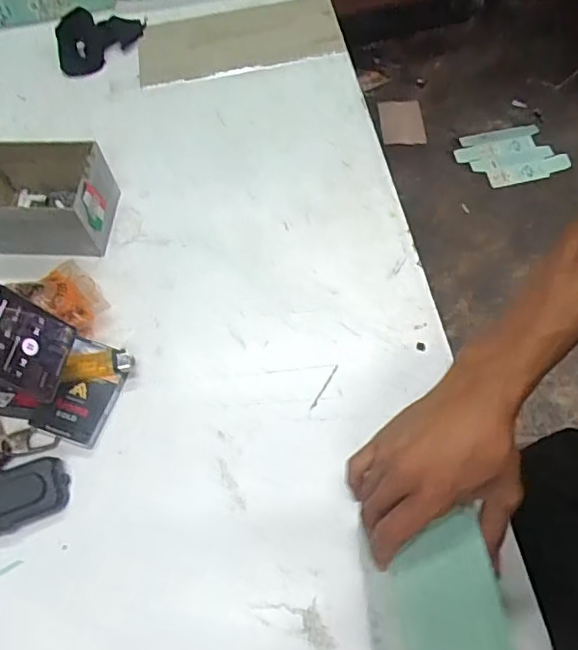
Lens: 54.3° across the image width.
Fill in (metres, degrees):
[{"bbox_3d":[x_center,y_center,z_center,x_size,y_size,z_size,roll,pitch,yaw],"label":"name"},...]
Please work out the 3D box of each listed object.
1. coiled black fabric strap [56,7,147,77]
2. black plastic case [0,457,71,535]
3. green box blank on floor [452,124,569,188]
[{"bbox_3d":[-0.267,-0.412,0.795,0.136,0.043,0.072,-24,63,-9],"label":"coiled black fabric strap"},{"bbox_3d":[-0.253,0.158,0.500,0.105,0.033,0.055,-21,63,-8],"label":"black plastic case"},{"bbox_3d":[0.591,-0.459,1.518,0.257,0.020,0.183,-11,65,3],"label":"green box blank on floor"}]

